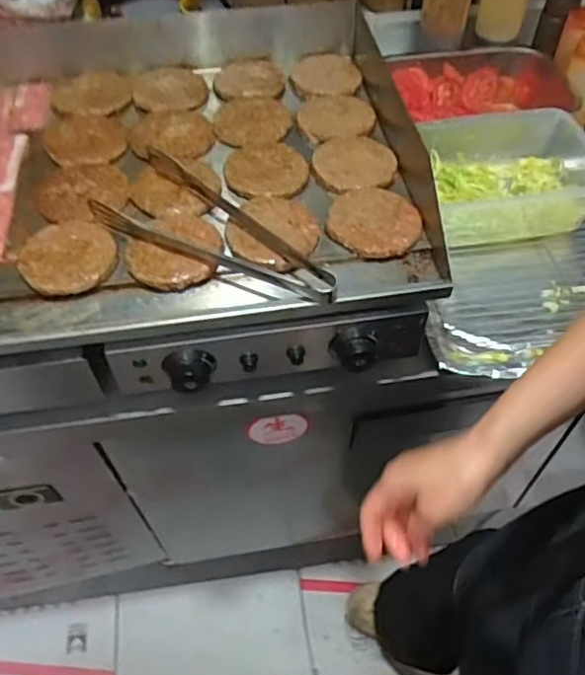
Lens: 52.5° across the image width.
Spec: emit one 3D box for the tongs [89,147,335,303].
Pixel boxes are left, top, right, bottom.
[{"bbox_3d":[-0.071,-0.119,0.634,0.277,0.032,0.109,24,56,16],"label":"tongs"}]

